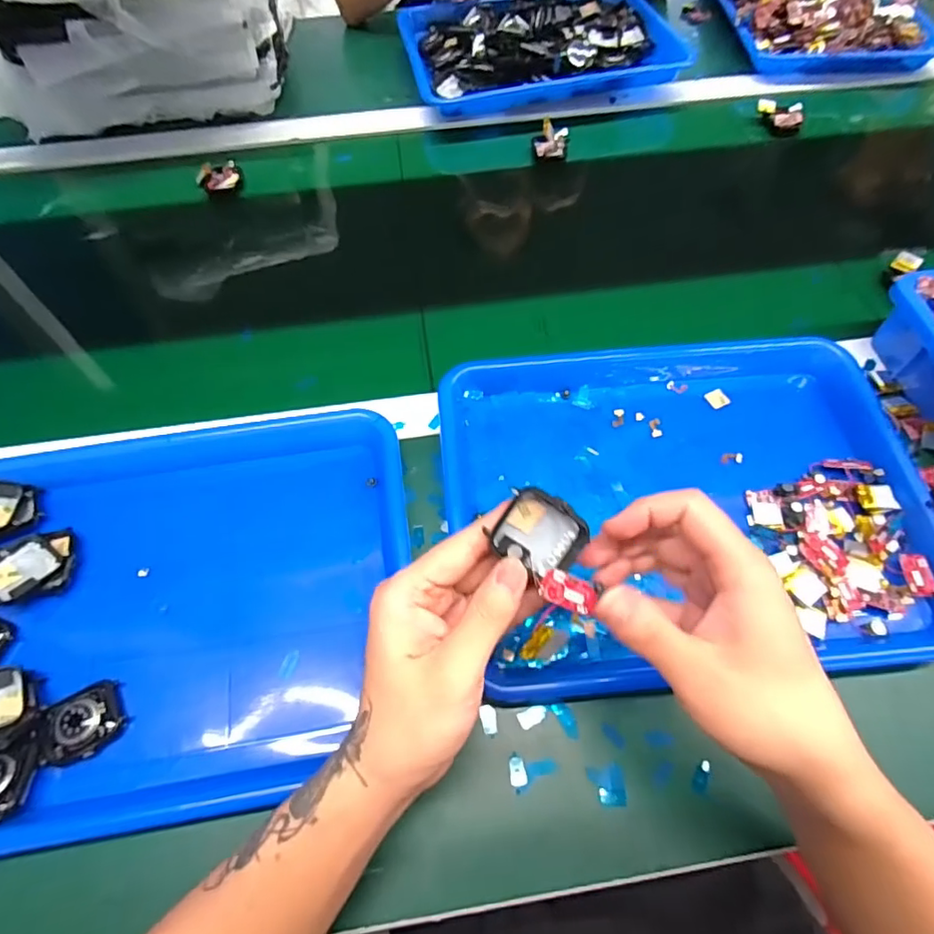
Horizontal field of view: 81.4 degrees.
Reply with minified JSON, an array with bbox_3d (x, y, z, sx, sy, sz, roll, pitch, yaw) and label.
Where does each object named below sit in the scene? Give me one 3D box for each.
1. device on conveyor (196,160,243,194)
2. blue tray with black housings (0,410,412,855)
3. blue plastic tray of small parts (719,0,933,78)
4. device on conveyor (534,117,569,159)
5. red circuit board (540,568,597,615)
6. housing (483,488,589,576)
[{"bbox_3d":[-0.275,-0.322,0.605,0.050,0.025,0.028,5,62,3],"label":"device on conveyor"},{"bbox_3d":[-0.203,0.089,0.361,0.332,0.040,0.256,-9,64,-2],"label":"blue tray with black housings"},{"bbox_3d":[0.456,-0.606,0.698,0.235,0.057,0.265,2,61,1],"label":"blue plastic tray of small parts"},{"bbox_3d":[0.095,-0.373,0.616,0.036,0.028,0.035,3,64,4],"label":"device on conveyor"},{"bbox_3d":[0.049,0.059,0.259,0.029,0.004,0.015,23,81,-14],"label":"red circuit board"},{"bbox_3d":[0.036,0.032,0.260,0.043,0.011,0.034,33,94,-11],"label":"housing"}]

